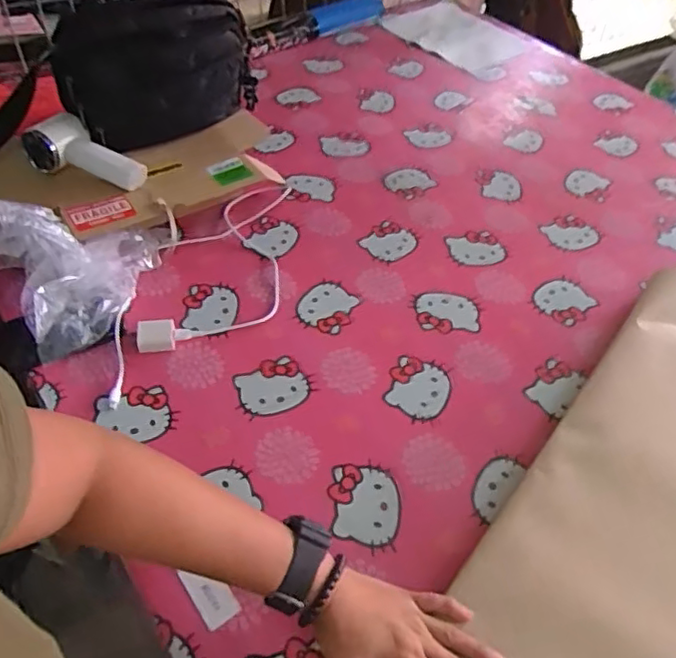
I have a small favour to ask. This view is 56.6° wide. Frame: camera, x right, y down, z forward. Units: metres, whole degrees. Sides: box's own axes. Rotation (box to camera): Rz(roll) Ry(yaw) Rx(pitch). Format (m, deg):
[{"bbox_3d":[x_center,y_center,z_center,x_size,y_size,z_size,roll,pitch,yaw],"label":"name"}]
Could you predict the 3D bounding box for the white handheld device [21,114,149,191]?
[{"bbox_3d":[-0.333,-0.233,0.842,0.163,0.053,0.063,20,49,-3],"label":"white handheld device"}]

